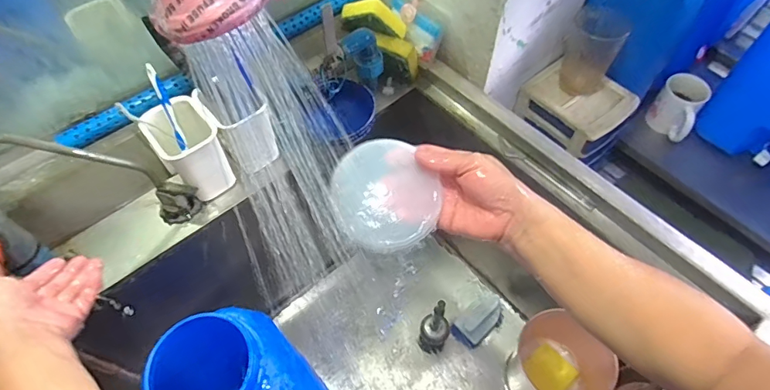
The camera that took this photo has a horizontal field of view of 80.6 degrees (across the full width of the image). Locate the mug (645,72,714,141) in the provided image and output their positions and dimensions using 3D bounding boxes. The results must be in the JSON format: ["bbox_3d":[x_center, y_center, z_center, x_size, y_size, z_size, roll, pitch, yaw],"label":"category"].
[{"bbox_3d":[0.583,-0.172,0.910,0.084,0.105,0.089,28,62,17],"label":"mug"}]

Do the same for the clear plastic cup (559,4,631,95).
[{"bbox_3d":[0.362,-0.255,0.801,0.091,0.131,0.088,0,58,0],"label":"clear plastic cup"}]

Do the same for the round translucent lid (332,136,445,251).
[{"bbox_3d":[0.000,-0.002,0.435,0.093,0.021,0.105,-35,76,-8],"label":"round translucent lid"}]

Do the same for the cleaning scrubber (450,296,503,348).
[{"bbox_3d":[0.189,0.245,0.895,0.108,0.080,0.061,-33,63,-18],"label":"cleaning scrubber"}]

